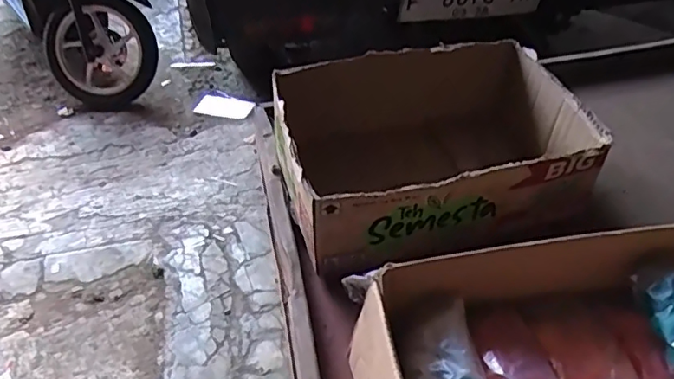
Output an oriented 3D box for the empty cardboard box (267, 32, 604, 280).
[{"bbox_3d":[0.121,-0.058,0.734,0.369,0.143,0.261,-11,42,-8],"label":"empty cardboard box"}]

